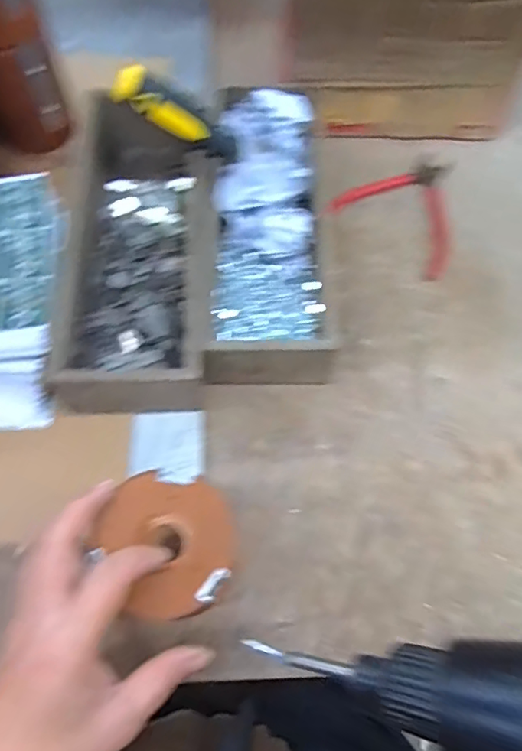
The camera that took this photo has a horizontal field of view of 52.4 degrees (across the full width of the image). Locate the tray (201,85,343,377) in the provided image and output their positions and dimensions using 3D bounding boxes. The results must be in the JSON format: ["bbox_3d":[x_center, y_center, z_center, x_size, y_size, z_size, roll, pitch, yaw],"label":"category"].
[{"bbox_3d":[0.004,-0.124,0.451,0.098,0.062,0.265,-1,67,-3],"label":"tray"}]

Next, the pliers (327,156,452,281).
[{"bbox_3d":[0.151,-0.172,0.507,0.118,0.011,0.140,34,69,12],"label":"pliers"}]

